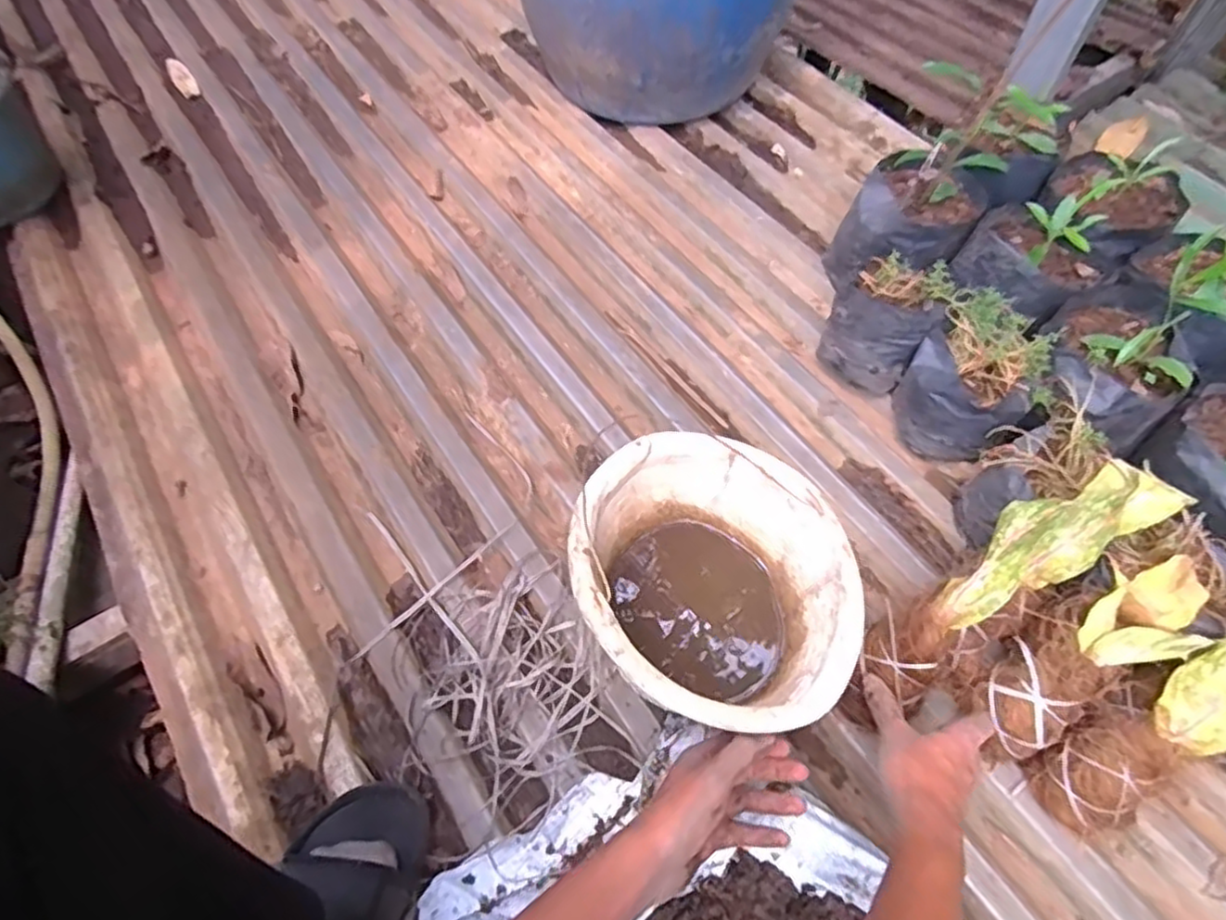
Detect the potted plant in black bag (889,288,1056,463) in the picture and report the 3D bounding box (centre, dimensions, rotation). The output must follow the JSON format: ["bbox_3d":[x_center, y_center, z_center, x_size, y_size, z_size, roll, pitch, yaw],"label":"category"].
[{"bbox_3d":[0.407,-0.087,0.792,0.130,0.134,0.138,31,67,17],"label":"potted plant in black bag"}]

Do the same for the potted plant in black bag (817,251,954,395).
[{"bbox_3d":[0.328,-0.162,0.847,0.113,0.142,0.109,-1,61,1],"label":"potted plant in black bag"}]

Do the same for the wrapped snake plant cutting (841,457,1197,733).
[{"bbox_3d":[0.327,0.113,0.592,0.327,0.084,0.076,-40,63,8],"label":"wrapped snake plant cutting"}]

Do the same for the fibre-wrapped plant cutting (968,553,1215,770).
[{"bbox_3d":[0.400,0.168,0.589,0.227,0.059,0.081,-46,65,10],"label":"fibre-wrapped plant cutting"}]

